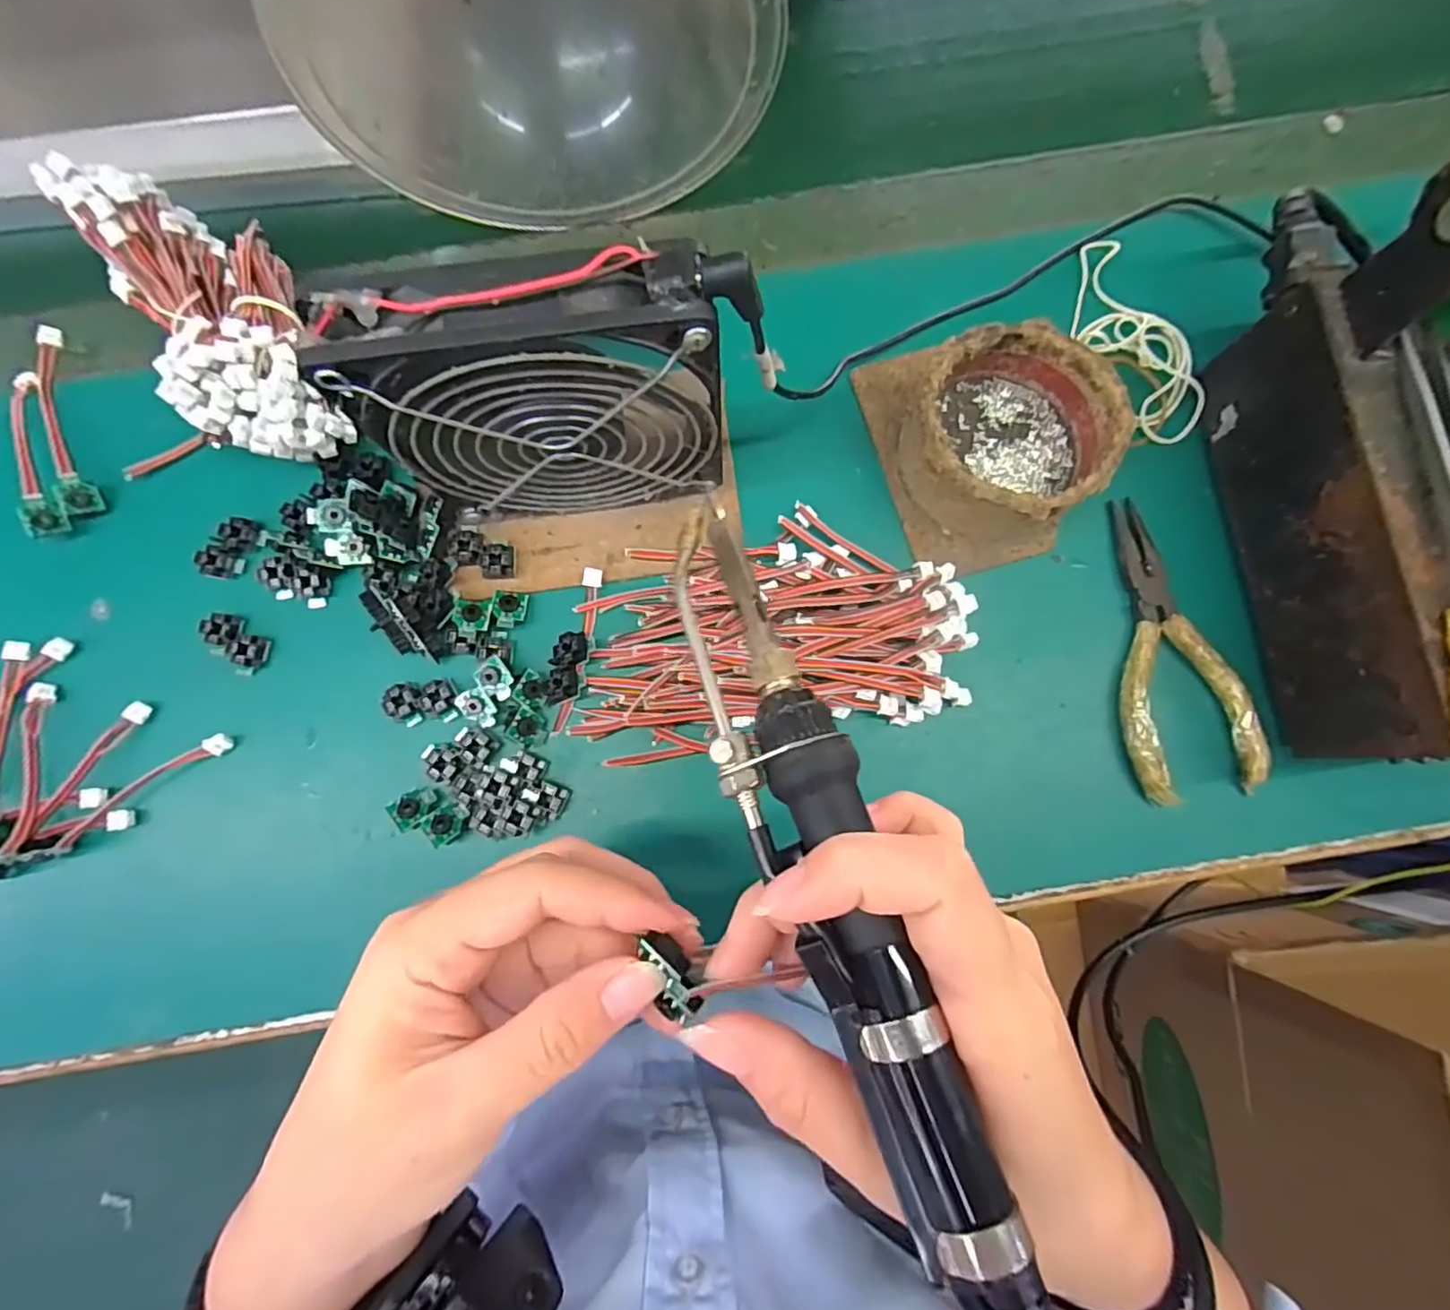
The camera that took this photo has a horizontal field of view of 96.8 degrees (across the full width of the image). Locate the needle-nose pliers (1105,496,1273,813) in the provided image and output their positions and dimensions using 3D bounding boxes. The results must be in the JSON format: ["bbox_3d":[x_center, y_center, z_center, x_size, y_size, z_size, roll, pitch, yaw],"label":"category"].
[{"bbox_3d":[0.198,-0.004,0.280,0.054,0.014,0.130,0,82,0],"label":"needle-nose pliers"}]

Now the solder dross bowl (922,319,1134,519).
[{"bbox_3d":[0.123,-0.096,0.279,0.078,0.041,0.080,0,82,0],"label":"solder dross bowl"}]

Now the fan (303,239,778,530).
[{"bbox_3d":[-0.057,-0.088,0.235,0.126,0.127,0.029,-11,82,-1],"label":"fan"}]

